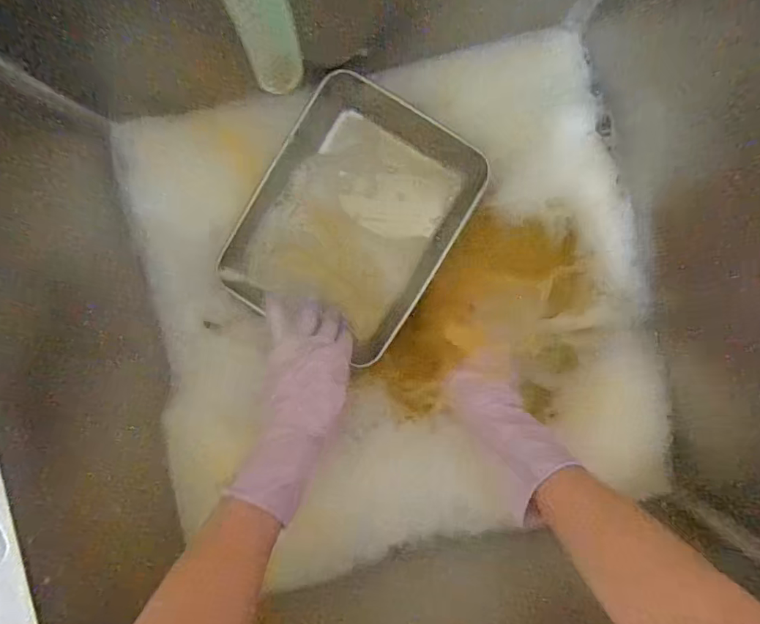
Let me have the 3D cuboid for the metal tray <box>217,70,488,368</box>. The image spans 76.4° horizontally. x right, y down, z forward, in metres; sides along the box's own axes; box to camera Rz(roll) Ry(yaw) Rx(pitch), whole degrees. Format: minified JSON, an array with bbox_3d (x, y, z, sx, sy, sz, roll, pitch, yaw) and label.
[{"bbox_3d":[-0.027,-0.101,0.518,0.203,0.055,0.254,31,93,1],"label":"metal tray"}]

